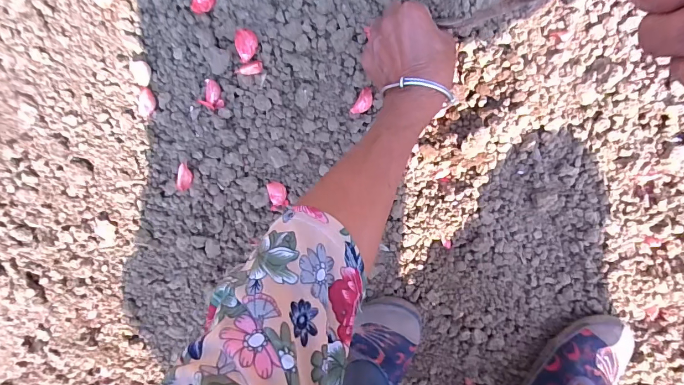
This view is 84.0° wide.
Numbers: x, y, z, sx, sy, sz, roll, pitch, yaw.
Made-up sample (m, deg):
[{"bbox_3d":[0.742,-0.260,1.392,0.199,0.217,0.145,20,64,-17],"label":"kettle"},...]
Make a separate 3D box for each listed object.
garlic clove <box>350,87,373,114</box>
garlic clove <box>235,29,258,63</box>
[{"bbox_3d":[0.024,-0.099,0.418,0.017,0.010,0.032,32,100,1],"label":"garlic clove"},{"bbox_3d":[-0.100,-0.157,0.408,0.018,0.028,0.032,2,98,6],"label":"garlic clove"}]

